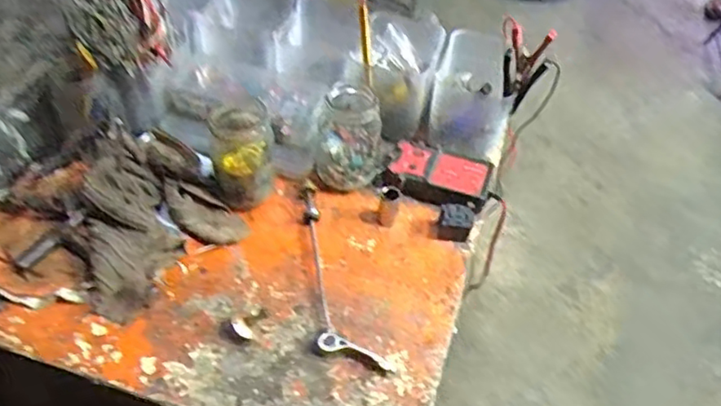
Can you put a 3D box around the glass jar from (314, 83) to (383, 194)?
[{"bbox_3d":[-0.012,-0.071,0.652,0.066,0.090,0.074,2,49,-2],"label":"glass jar"}]

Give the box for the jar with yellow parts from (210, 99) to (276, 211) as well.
[{"bbox_3d":[-0.116,-0.051,0.632,0.060,0.091,0.066,-10,50,-11],"label":"jar with yellow parts"}]

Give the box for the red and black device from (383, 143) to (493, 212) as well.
[{"bbox_3d":[0.081,-0.026,0.677,0.103,0.031,0.062,12,50,7],"label":"red and black device"}]

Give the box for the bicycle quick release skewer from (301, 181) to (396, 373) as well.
[{"bbox_3d":[-0.036,0.067,0.598,0.053,0.013,0.219,-15,52,-15],"label":"bicycle quick release skewer"}]

